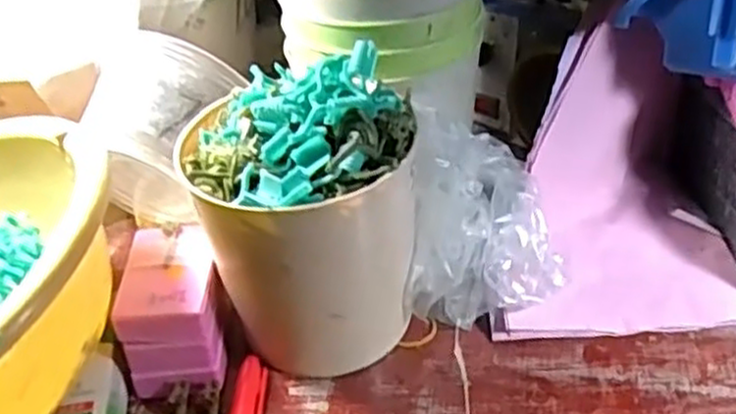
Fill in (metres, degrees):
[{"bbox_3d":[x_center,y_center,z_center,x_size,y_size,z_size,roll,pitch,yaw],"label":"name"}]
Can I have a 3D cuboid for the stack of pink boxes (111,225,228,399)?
[{"bbox_3d":[-0.099,0.054,0.405,0.045,0.056,0.069,-5,36,0],"label":"stack of pink boxes"}]

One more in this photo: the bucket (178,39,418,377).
[{"bbox_3d":[-0.028,0.011,0.386,0.109,0.146,0.088,-8,36,-4],"label":"bucket"}]

